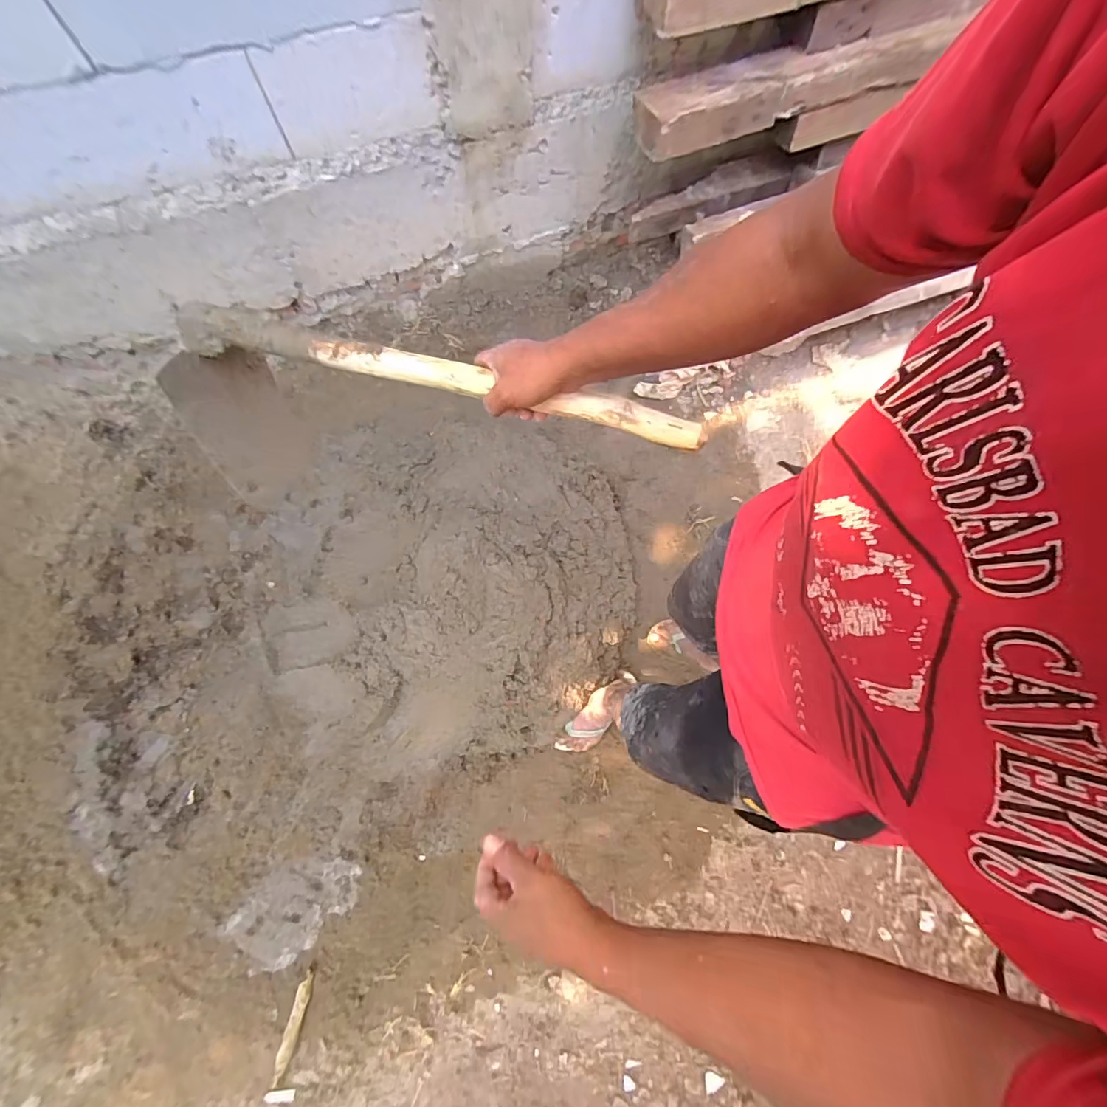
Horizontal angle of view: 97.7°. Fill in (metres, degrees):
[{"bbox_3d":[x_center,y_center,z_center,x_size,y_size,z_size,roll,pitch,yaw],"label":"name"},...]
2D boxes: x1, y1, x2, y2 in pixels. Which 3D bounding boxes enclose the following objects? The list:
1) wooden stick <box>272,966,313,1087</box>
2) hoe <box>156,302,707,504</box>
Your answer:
[{"bbox_3d":[-0.564,1.031,1.046,0.032,0.036,0.203,13,76,3],"label":"wooden stick"},{"bbox_3d":[-0.171,-0.165,0.610,0.670,0.195,0.175,7,76,14],"label":"hoe"}]

